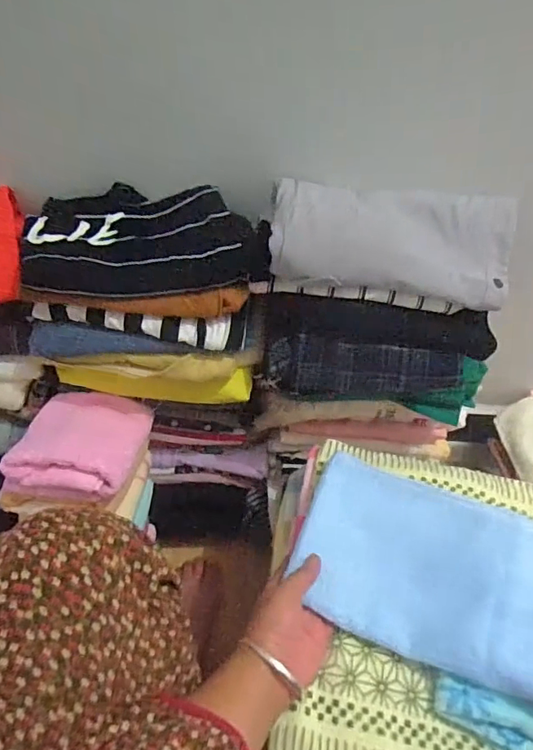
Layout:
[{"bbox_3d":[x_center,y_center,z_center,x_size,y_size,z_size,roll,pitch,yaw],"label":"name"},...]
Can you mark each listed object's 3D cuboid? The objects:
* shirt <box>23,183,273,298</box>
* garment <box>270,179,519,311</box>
[{"bbox_3d":[-0.133,-0.149,0.568,0.253,0.058,0.115,-3,53,-6],"label":"shirt"},{"bbox_3d":[0.136,-0.147,0.555,0.259,0.075,0.121,2,53,-3],"label":"garment"}]

